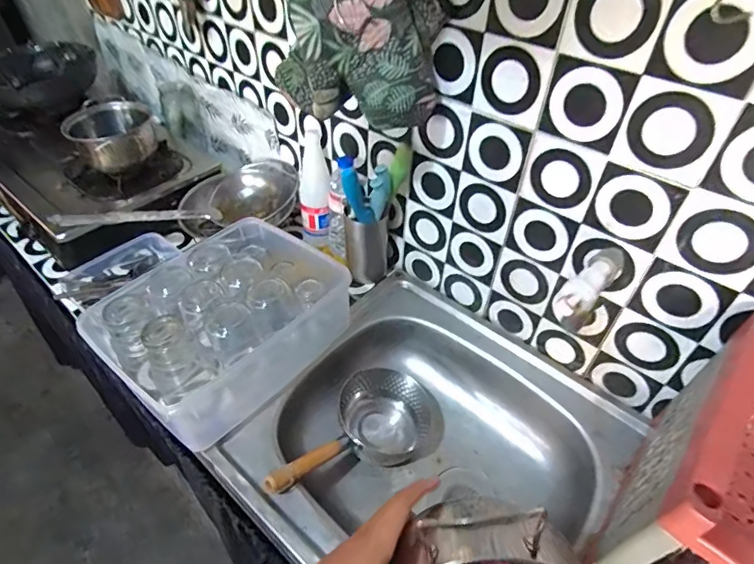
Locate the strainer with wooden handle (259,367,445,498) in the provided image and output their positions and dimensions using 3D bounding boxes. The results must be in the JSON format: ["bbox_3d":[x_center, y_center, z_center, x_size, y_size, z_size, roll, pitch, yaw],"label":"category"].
[{"bbox_3d":[-0.041,0.254,0.760,0.336,0.120,0.160,-11,40,-46],"label":"strainer with wooden handle"}]

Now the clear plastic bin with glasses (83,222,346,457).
[{"bbox_3d":[-0.260,0.056,0.801,0.305,0.135,0.347,33,53,29],"label":"clear plastic bin with glasses"}]

